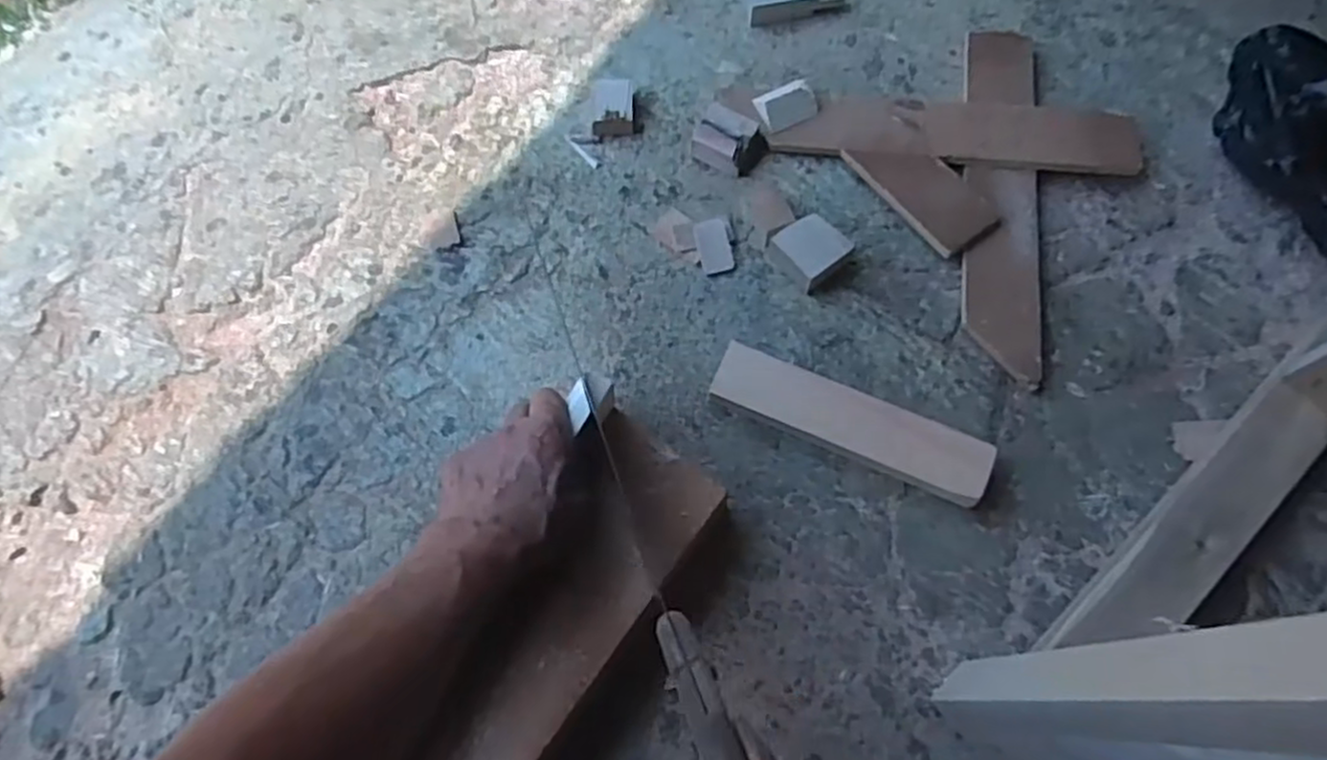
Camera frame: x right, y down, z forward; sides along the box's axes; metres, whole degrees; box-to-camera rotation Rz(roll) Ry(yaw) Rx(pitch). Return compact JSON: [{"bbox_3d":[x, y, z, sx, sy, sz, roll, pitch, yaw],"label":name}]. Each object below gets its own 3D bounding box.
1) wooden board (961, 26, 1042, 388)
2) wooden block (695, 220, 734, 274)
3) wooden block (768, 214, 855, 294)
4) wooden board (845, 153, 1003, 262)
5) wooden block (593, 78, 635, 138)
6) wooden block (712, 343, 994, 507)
[{"bbox_3d":[0.307,-0.171,0.699,0.063,0.022,0.358,6,70,3],"label":"wooden board"},{"bbox_3d":[0.045,-0.120,0.690,0.028,0.010,0.050,-13,70,-4],"label":"wooden block"},{"bbox_3d":[0.129,-0.112,0.676,0.052,0.030,0.055,-38,74,-12],"label":"wooden block"},{"bbox_3d":[0.232,-0.173,0.692,0.061,0.008,0.136,-40,70,6],"label":"wooden board"},{"bbox_3d":[-0.048,-0.258,0.733,0.039,0.034,0.042,-2,70,0],"label":"wooden block"},{"bbox_3d":[0.149,0.036,0.623,0.223,0.033,0.046,24,72,9],"label":"wooden block"}]

